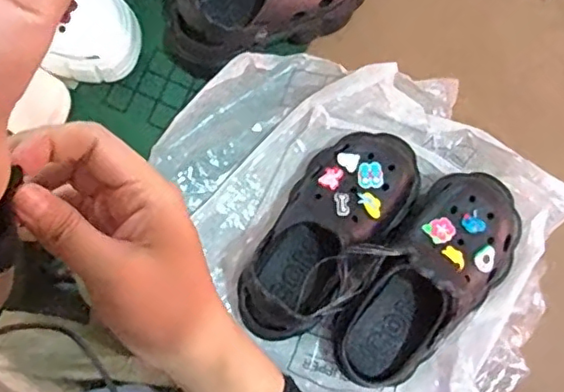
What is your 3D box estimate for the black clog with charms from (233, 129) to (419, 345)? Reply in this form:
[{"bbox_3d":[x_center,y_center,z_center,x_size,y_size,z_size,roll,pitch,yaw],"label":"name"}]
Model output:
[{"bbox_3d":[0.045,0.032,0.595,0.108,0.097,0.248,40,82,7],"label":"black clog with charms"}]

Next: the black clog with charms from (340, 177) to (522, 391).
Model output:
[{"bbox_3d":[0.150,0.081,0.568,0.110,0.080,0.238,40,82,7],"label":"black clog with charms"}]

